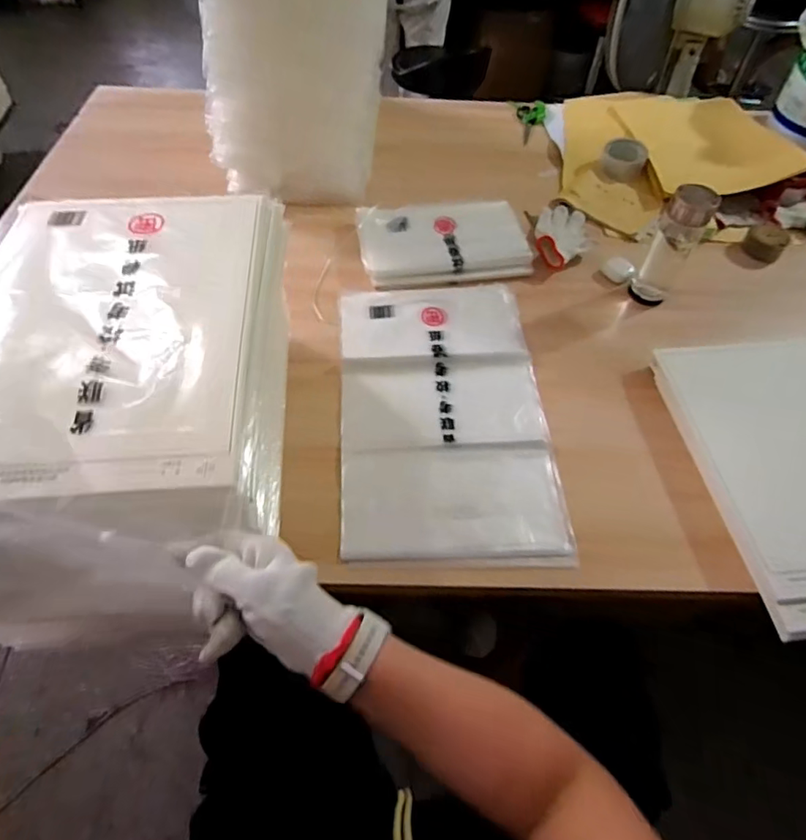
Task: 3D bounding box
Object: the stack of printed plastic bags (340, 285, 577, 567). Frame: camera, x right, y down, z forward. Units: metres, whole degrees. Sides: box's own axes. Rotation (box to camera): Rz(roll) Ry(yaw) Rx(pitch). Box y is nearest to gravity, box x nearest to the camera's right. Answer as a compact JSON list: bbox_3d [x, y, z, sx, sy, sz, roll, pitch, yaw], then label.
[{"bbox_3d":[0.057,-0.028,0.756,0.287,0.017,0.487,-2,59,-4],"label":"stack of printed plastic bags"}]

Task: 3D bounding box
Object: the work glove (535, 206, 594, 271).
[{"bbox_3d":[0.299,-0.345,0.962,0.102,0.038,0.196,17,48,8],"label":"work glove"}]

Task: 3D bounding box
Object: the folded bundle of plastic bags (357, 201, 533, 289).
[{"bbox_3d":[0.072,-0.324,0.934,0.293,0.030,0.181,-2,59,-3],"label":"folded bundle of plastic bags"}]

